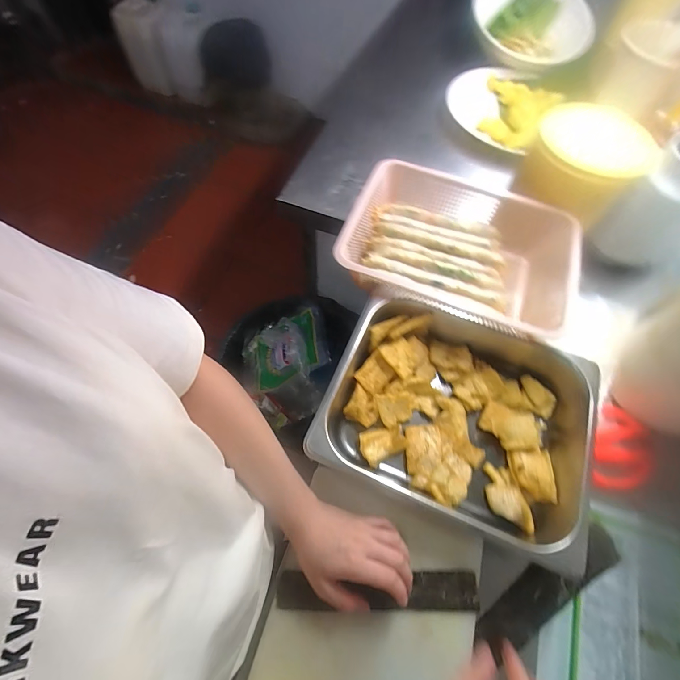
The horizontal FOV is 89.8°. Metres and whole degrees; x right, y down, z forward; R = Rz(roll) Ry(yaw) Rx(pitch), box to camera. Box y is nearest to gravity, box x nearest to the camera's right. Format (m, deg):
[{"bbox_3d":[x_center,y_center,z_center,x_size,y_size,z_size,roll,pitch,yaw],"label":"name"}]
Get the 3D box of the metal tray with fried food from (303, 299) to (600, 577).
[{"bbox_3d":[0.147,0.092,0.447,0.312,0.063,0.250,22,65,7],"label":"metal tray with fried food"}]

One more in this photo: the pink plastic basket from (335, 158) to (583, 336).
[{"bbox_3d":[0.183,-0.141,0.555,0.334,0.088,0.246,20,65,6],"label":"pink plastic basket"}]

